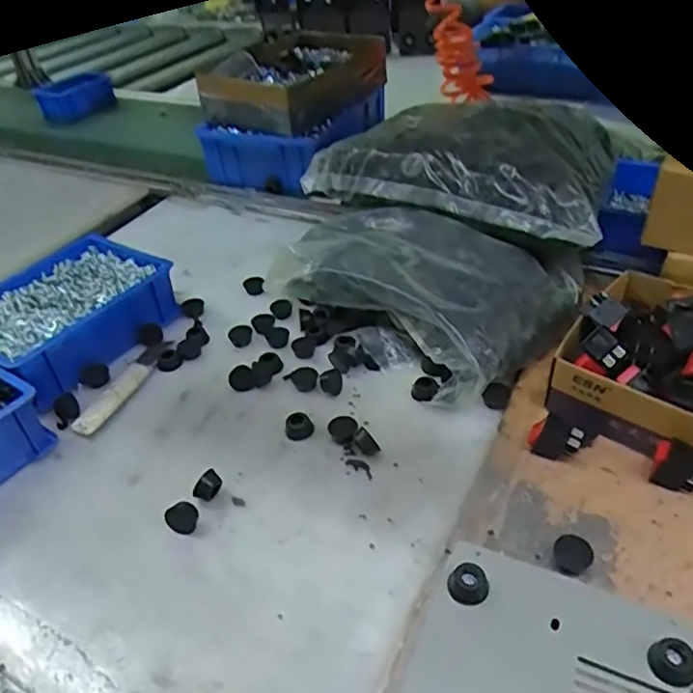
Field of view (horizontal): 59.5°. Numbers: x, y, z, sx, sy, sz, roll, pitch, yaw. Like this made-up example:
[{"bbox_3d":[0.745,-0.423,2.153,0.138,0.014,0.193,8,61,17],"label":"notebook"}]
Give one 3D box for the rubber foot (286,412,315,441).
[{"bbox_3d":[-0.041,0.069,0.523,0.024,0.016,0.020,-14,40,-9],"label":"rubber foot"}]

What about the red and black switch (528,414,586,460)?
[{"bbox_3d":[0.163,0.073,0.474,0.038,0.026,0.025,12,43,22],"label":"red and black switch"}]

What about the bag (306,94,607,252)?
[{"bbox_3d":[0.133,-0.205,0.658,0.310,0.081,0.195,18,45,27],"label":"bag"}]

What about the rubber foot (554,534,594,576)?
[{"bbox_3d":[0.153,0.140,0.408,0.023,0.016,0.021,-4,39,3],"label":"rubber foot"}]

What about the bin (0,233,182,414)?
[{"bbox_3d":[-0.293,-0.032,0.641,0.154,0.068,0.197,17,45,27],"label":"bin"}]

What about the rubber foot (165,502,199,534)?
[{"bbox_3d":[-0.121,0.129,0.452,0.022,0.018,0.017,-34,46,-29],"label":"rubber foot"}]

